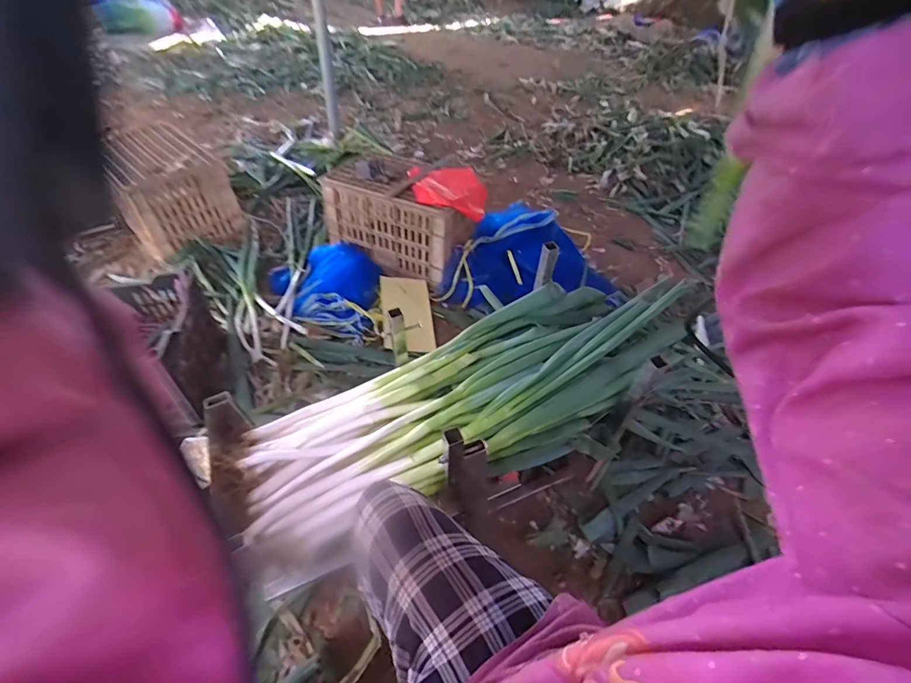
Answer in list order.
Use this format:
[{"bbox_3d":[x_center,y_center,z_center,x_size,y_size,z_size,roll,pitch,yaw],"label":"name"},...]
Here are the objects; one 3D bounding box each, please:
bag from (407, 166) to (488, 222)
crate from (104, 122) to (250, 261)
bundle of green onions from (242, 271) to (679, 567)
[{"bbox_3d":[-0.018,-0.514,1.381,0.270,0.083,0.286,-2,45,-7],"label":"bag"},{"bbox_3d":[-1.093,-0.569,1.514,0.441,0.280,0.337,34,52,25],"label":"crate"},{"bbox_3d":[0.001,0.103,0.756,0.789,0.190,0.286,-24,53,-7],"label":"bundle of green onions"}]

